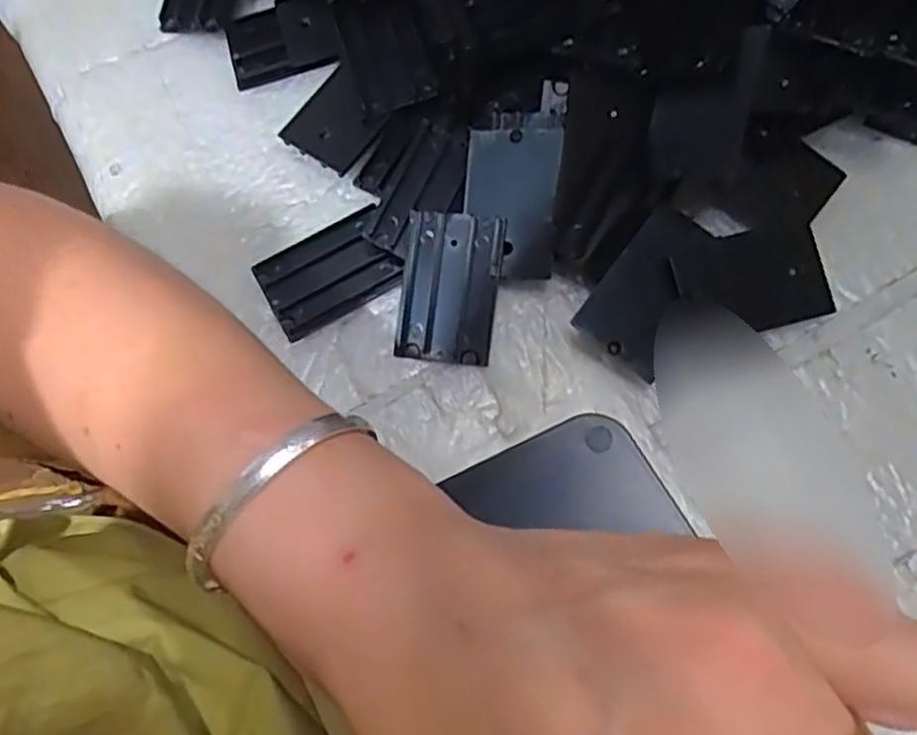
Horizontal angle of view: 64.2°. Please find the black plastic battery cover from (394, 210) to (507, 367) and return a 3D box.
[{"bbox_3d":[-0.003,-0.029,0.272,0.036,0.006,0.054,6,89,6],"label":"black plastic battery cover"}]

